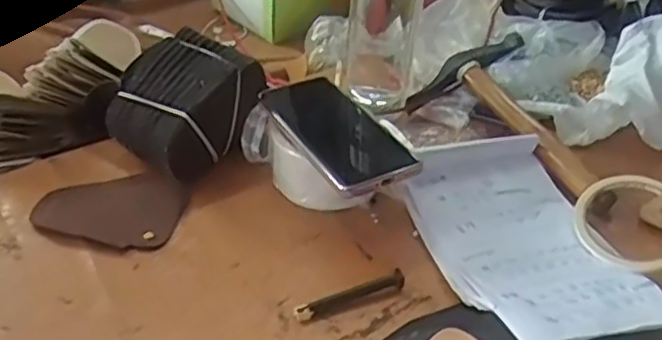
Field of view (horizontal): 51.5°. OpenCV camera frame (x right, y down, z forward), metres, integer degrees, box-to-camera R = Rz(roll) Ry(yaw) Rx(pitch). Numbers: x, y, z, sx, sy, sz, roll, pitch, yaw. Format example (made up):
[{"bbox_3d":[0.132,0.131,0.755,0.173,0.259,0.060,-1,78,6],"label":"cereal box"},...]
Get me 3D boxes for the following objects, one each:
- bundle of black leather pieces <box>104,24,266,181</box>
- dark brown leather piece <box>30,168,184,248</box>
[{"bbox_3d":[-0.139,-0.060,0.649,0.122,0.093,0.118,-29,46,-33],"label":"bundle of black leather pieces"},{"bbox_3d":[-0.193,0.031,0.600,0.124,0.006,0.094,5,38,8],"label":"dark brown leather piece"}]

